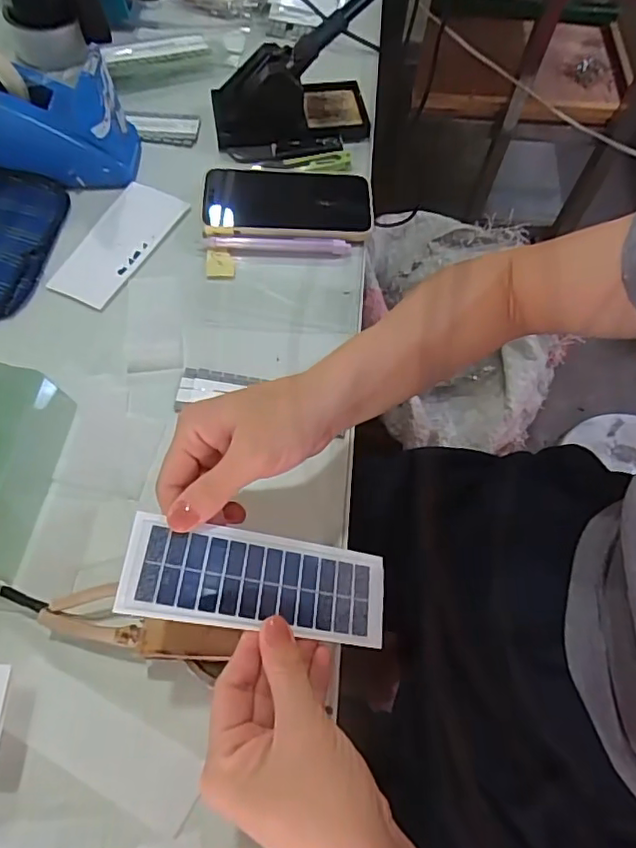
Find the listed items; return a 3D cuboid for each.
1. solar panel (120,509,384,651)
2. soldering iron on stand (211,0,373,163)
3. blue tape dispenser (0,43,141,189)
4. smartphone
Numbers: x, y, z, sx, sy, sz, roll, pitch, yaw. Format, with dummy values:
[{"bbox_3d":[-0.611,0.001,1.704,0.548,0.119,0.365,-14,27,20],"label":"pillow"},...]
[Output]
[{"bbox_3d":[-0.030,0.085,0.311,0.142,0.004,0.051,12,62,-16],"label":"solar panel"},{"bbox_3d":[-0.006,-0.343,0.547,0.190,0.127,0.084,-11,65,-9],"label":"soldering iron on stand"},{"bbox_3d":[-0.276,-0.274,0.516,0.216,0.127,0.063,3,63,-17],"label":"blue tape dispenser"},{"bbox_3d":[-0.029,-0.210,0.550,0.160,0.014,0.083,0,63,-4],"label":"smartphone"}]

